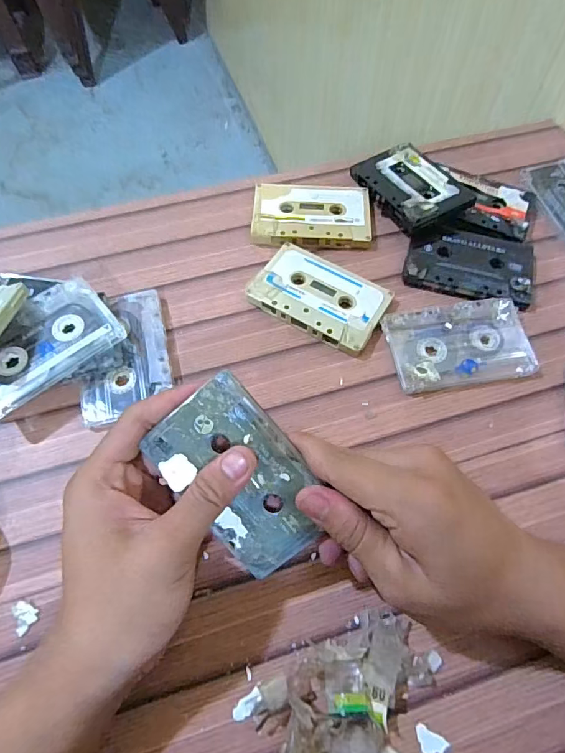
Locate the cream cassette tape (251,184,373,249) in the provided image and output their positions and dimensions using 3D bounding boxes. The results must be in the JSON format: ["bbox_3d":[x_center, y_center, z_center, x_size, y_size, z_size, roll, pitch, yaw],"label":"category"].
[{"bbox_3d":[0.025,-0.141,0.394,0.099,0.011,0.066,2,63,1],"label":"cream cassette tape"}]

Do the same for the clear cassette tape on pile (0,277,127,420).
[{"bbox_3d":[-0.166,-0.024,0.313,0.098,0.009,0.063,-38,73,-18],"label":"clear cassette tape on pile"}]

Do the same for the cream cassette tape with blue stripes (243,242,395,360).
[{"bbox_3d":[0.030,-0.063,0.358,0.100,0.012,0.067,28,67,13],"label":"cream cassette tape with blue stripes"}]

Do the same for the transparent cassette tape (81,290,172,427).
[{"bbox_3d":[-0.115,-0.017,0.331,0.062,0.011,0.102,-13,64,-7],"label":"transparent cassette tape"}]

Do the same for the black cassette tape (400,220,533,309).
[{"bbox_3d":[0.152,-0.093,0.371,0.098,0.008,0.068,17,64,8],"label":"black cassette tape"}]

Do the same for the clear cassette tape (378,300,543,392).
[{"bbox_3d":[0.130,-0.024,0.339,0.100,0.011,0.064,-8,64,-4],"label":"clear cassette tape"}]

